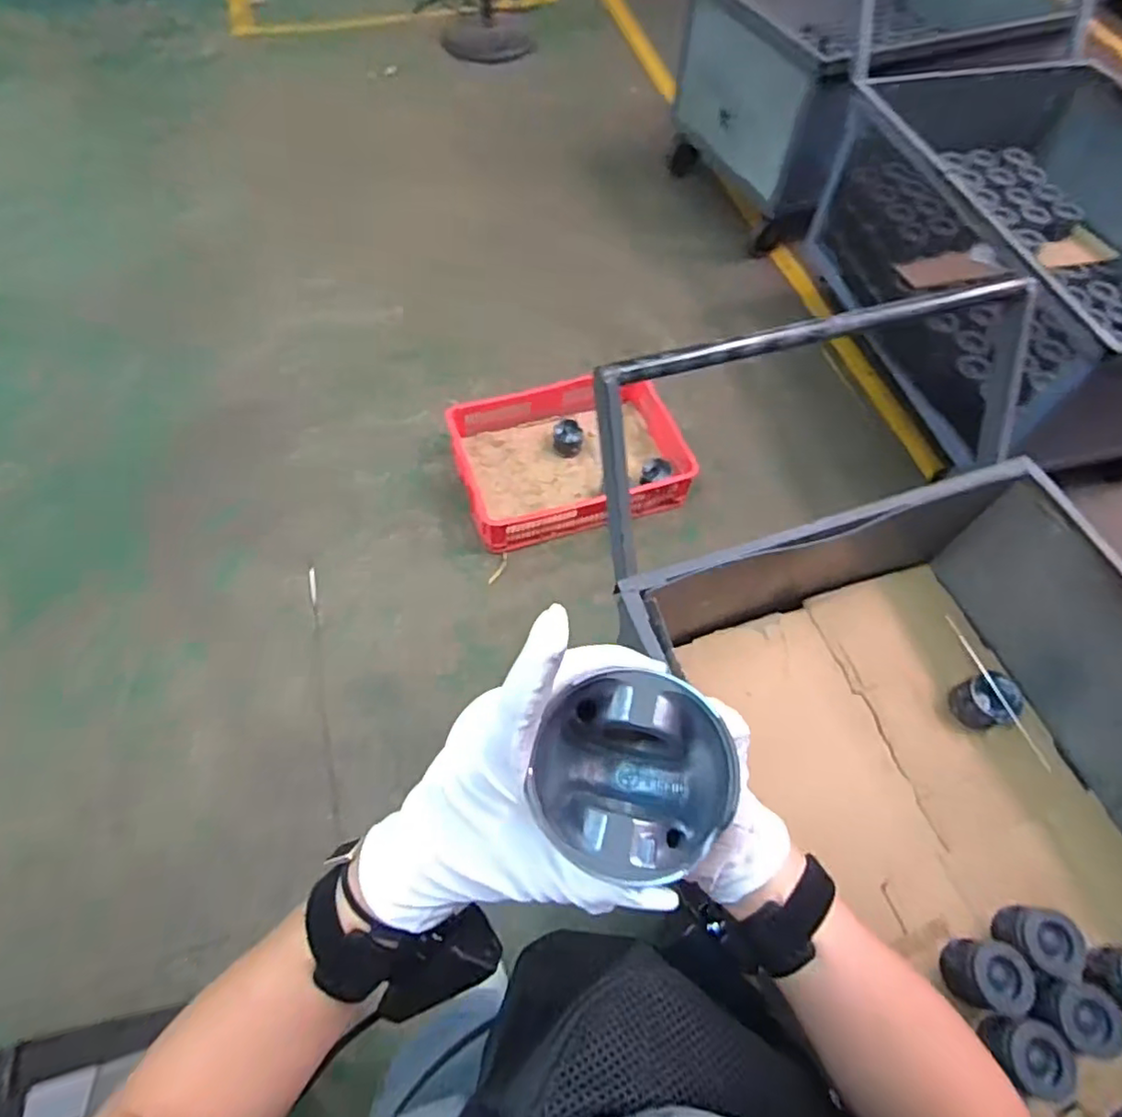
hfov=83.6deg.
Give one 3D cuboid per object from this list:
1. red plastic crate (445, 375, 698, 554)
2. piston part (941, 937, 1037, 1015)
[{"bbox_3d":[0.017,-0.287,1.792,0.614,0.160,0.471,-12,62,-9],"label":"red plastic crate"},{"bbox_3d":[0.621,0.606,0.913,0.099,0.080,0.087,13,61,4],"label":"piston part"}]

